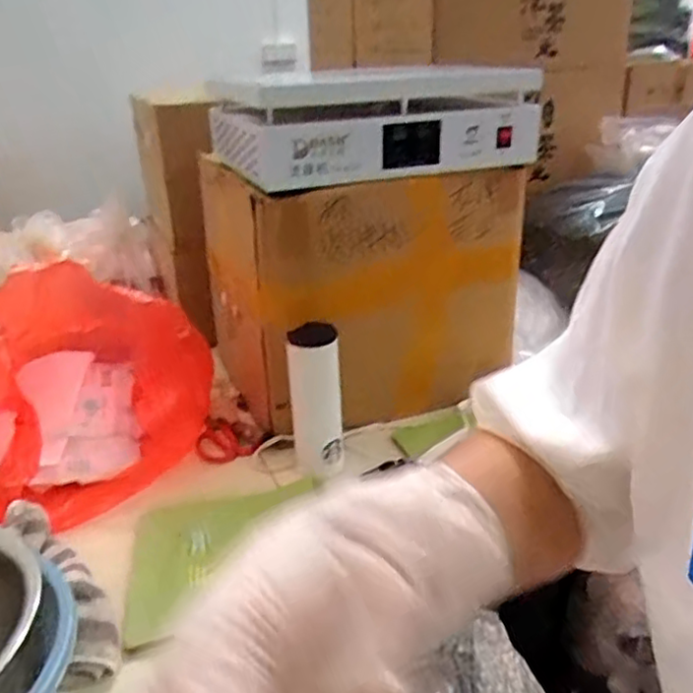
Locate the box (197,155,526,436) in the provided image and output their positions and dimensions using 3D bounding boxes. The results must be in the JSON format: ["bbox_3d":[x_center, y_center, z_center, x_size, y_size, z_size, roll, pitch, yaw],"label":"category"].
[{"bbox_3d":[0.011,-0.100,1.118,0.456,0.377,0.284,-17,28,-27],"label":"box"}]

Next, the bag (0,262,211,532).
[{"bbox_3d":[-0.395,0.055,0.996,0.342,0.259,0.402,-3,25,-2],"label":"bag"}]

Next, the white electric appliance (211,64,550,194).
[{"bbox_3d":[0.046,-0.346,1.021,0.455,0.132,0.245,-12,27,-20],"label":"white electric appliance"}]

